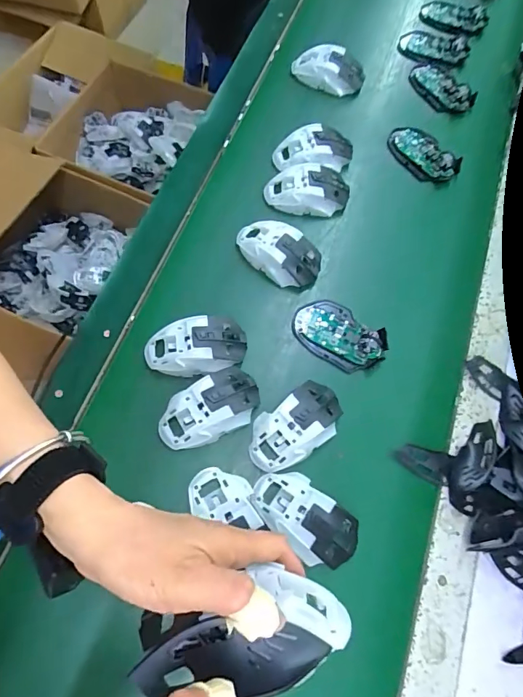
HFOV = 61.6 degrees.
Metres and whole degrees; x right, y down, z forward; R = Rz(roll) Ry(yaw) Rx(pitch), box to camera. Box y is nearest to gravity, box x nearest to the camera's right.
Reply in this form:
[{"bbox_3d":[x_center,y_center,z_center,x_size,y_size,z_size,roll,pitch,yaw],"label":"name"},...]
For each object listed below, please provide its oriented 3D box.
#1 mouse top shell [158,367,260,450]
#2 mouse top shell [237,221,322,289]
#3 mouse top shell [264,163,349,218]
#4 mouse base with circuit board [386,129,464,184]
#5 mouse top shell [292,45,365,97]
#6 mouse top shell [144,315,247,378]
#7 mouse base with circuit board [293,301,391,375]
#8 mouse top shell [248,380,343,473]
[{"bbox_3d":[-0.058,0.068,0.489,0.113,0.041,0.063,-24,72,-12],"label":"mouse top shell"},{"bbox_3d":[0.022,-0.125,0.568,0.114,0.037,0.068,35,71,10],"label":"mouse top shell"},{"bbox_3d":[0.065,-0.220,0.609,0.115,0.036,0.067,-8,69,-6],"label":"mouse top shell"},{"bbox_3d":[0.243,-0.295,0.656,0.063,0.020,0.109,-38,75,-16],"label":"mouse base with circuit board"},{"bbox_3d":[0.108,-0.447,0.702,0.110,0.039,0.055,22,69,6],"label":"mouse top shell"},{"bbox_3d":[-0.076,0.000,0.513,0.120,0.035,0.072,-12,69,-8],"label":"mouse top shell"},{"bbox_3d":[0.095,-0.018,0.539,0.113,0.020,0.075,37,71,11],"label":"mouse base with circuit board"},{"bbox_3d":[0.037,0.086,0.486,0.113,0.038,0.064,-33,74,-15],"label":"mouse top shell"}]

